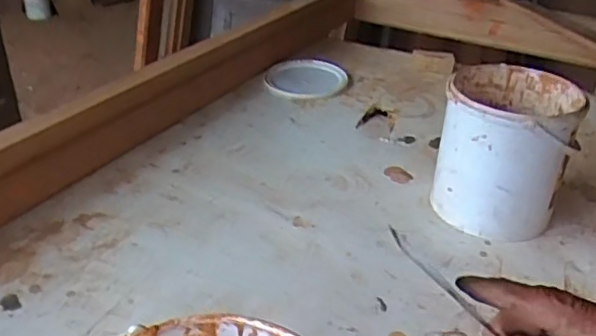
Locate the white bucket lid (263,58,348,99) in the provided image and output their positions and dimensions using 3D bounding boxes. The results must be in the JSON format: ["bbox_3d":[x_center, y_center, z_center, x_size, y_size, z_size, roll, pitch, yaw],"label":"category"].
[{"bbox_3d":[0.010,-0.194,1.278,0.158,0.029,0.169,1,31,-1],"label":"white bucket lid"}]

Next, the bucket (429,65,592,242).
[{"bbox_3d":[0.294,-0.029,0.854,0.165,0.195,0.194,11,32,14],"label":"bucket"}]

